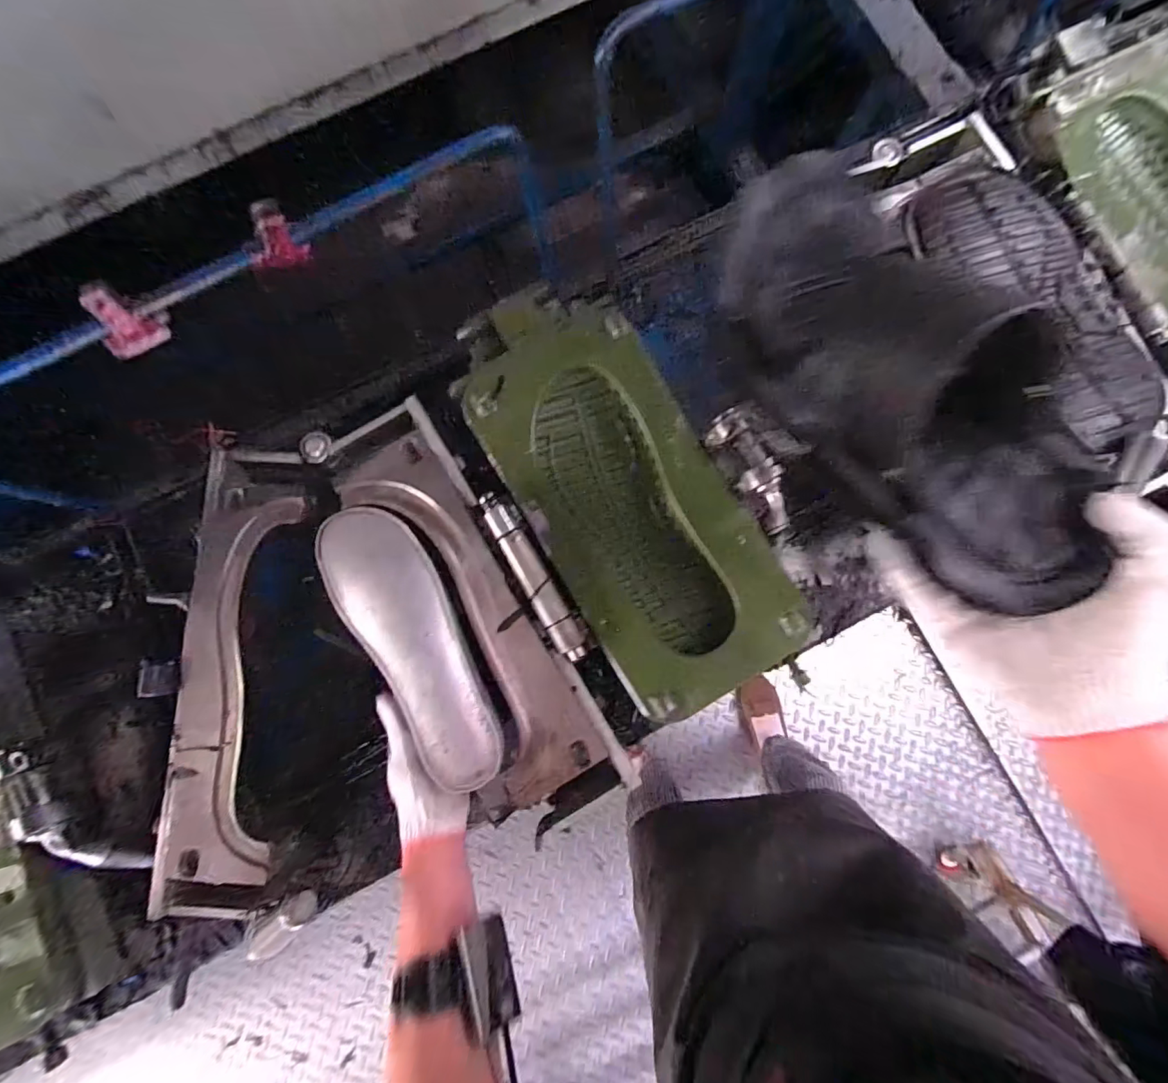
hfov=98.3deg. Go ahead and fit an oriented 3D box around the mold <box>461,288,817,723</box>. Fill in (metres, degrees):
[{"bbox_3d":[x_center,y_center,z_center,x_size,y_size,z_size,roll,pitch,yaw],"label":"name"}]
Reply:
[{"bbox_3d":[0.033,-0.042,0.456,0.174,0.055,0.387,-31,83,-3],"label":"mold"}]

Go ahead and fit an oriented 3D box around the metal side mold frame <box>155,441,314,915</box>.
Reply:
[{"bbox_3d":[-0.300,0.118,0.444,0.097,0.055,0.399,1,83,1],"label":"metal side mold frame"}]

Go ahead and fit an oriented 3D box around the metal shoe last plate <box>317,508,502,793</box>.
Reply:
[{"bbox_3d":[-0.142,0.084,0.420,0.080,0.016,0.245,-28,87,-2],"label":"metal shoe last plate"}]

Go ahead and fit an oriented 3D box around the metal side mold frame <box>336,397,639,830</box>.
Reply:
[{"bbox_3d":[-0.099,0.059,0.437,0.106,0.031,0.377,-31,84,-3],"label":"metal side mold frame"}]

